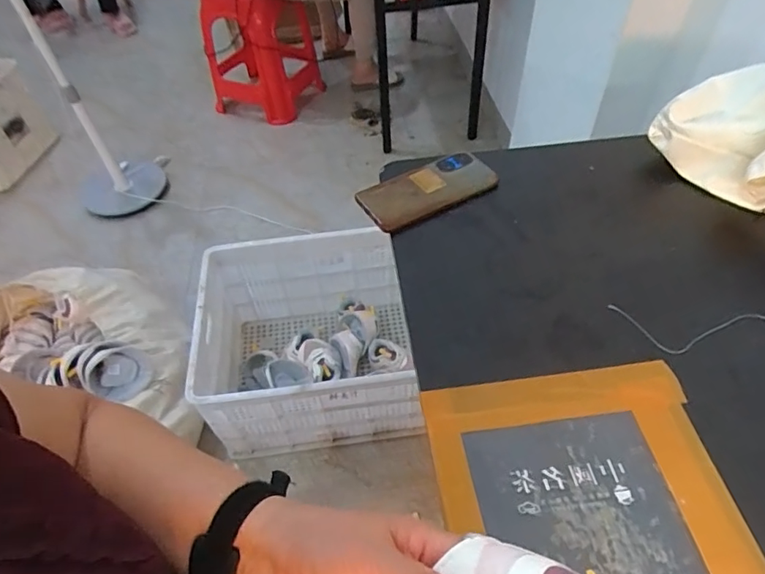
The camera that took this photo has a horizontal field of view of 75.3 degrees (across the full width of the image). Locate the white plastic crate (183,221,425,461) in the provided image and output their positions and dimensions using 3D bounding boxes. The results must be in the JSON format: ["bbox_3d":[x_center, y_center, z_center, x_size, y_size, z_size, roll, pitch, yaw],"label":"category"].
[{"bbox_3d":[-0.201,0.134,1.155,0.440,0.298,0.398,-6,49,-3],"label":"white plastic crate"}]

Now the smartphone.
[{"bbox_3d":[0.054,-0.121,0.599,0.166,0.013,0.078,-24,56,-17],"label":"smartphone"}]

